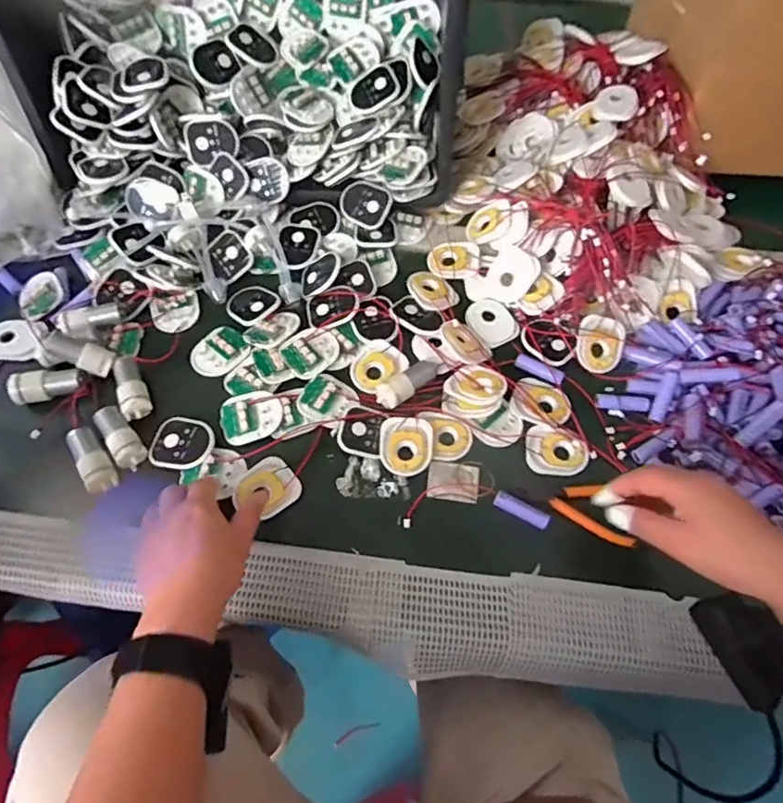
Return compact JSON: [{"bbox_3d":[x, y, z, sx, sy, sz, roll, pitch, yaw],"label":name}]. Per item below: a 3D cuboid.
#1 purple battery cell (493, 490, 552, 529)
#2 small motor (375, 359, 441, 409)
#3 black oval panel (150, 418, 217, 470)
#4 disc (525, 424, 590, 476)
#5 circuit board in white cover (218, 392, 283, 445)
[{"bbox_3d":[0.117,0.098,0.489,0.051,0.012,0.015,26,61,15],"label":"purple battery cell"},{"bbox_3d":[0.020,-0.020,0.542,0.074,0.021,0.027,-31,63,-19],"label":"small motor"},{"bbox_3d":[-0.196,0.039,0.507,0.056,0.006,0.049,12,58,7],"label":"black oval panel"},{"bbox_3d":[0.158,0.047,0.521,0.059,0.014,0.047,11,58,6],"label":"disc"},{"bbox_3d":[-0.135,0.013,0.524,0.058,0.009,0.050,-24,61,-15],"label":"circuit board in white cover"}]

